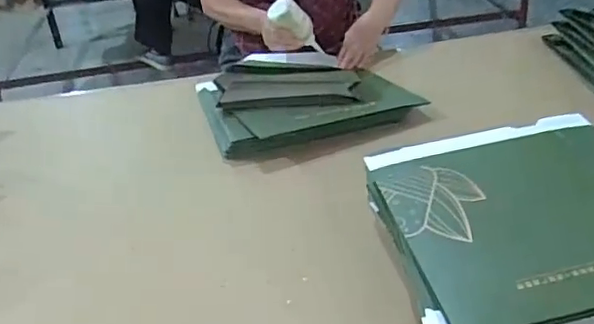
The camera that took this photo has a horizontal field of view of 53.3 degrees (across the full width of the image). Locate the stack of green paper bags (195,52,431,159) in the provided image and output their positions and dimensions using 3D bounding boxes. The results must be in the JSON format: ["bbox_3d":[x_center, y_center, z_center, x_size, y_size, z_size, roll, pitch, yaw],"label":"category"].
[{"bbox_3d":[0.012,-0.130,1.112,0.377,0.072,0.279,-13,33,-11],"label":"stack of green paper bags"}]

